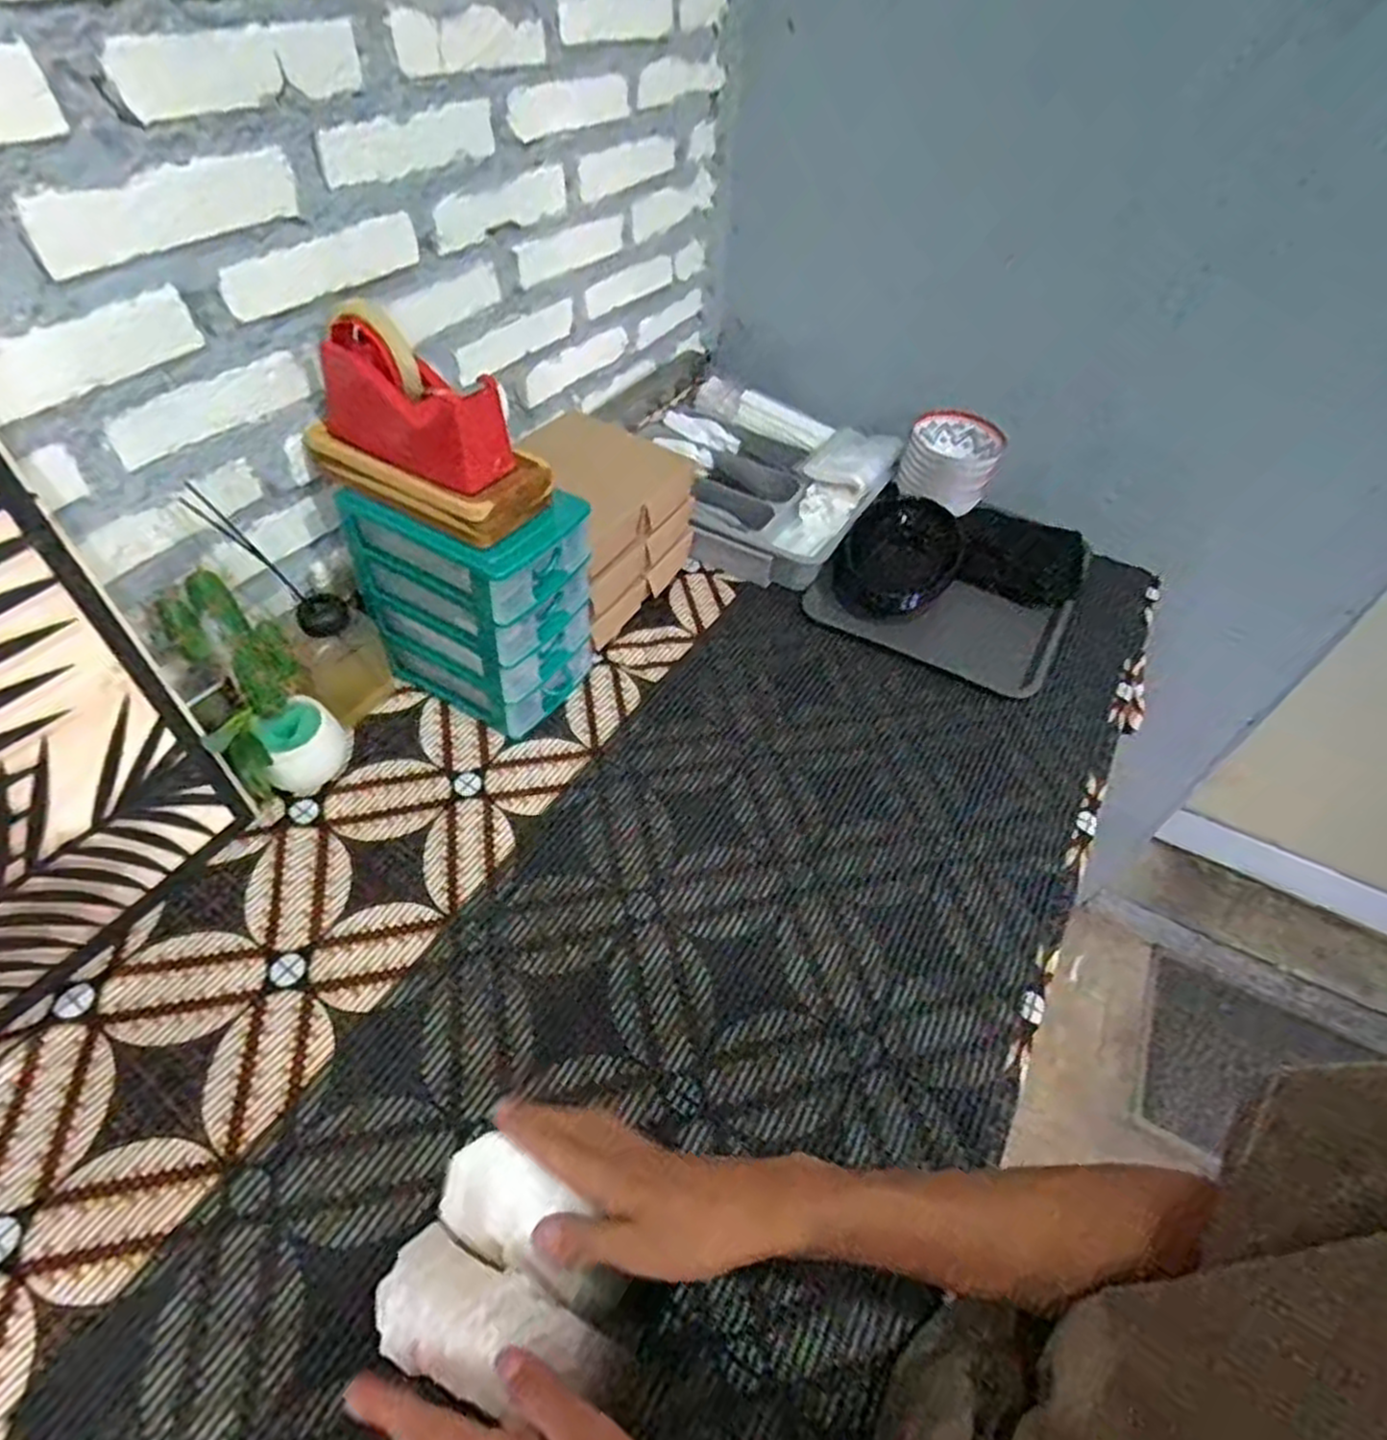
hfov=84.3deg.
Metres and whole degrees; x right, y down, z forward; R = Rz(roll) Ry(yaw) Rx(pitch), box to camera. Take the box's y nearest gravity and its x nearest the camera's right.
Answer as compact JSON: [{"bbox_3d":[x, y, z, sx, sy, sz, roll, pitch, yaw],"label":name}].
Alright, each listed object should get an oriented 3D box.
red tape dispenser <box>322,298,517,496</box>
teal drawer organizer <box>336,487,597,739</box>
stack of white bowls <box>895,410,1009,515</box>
[{"bbox_3d":[-0.233,-0.263,0.623,0.169,0.095,0.062,27,51,16],"label":"red tape dispenser"},{"bbox_3d":[-0.208,-0.124,0.752,0.183,0.214,0.138,26,52,17],"label":"teal drawer organizer"},{"bbox_3d":[0.343,-0.346,1.030,0.121,0.089,0.105,25,51,15],"label":"stack of white bowls"}]

